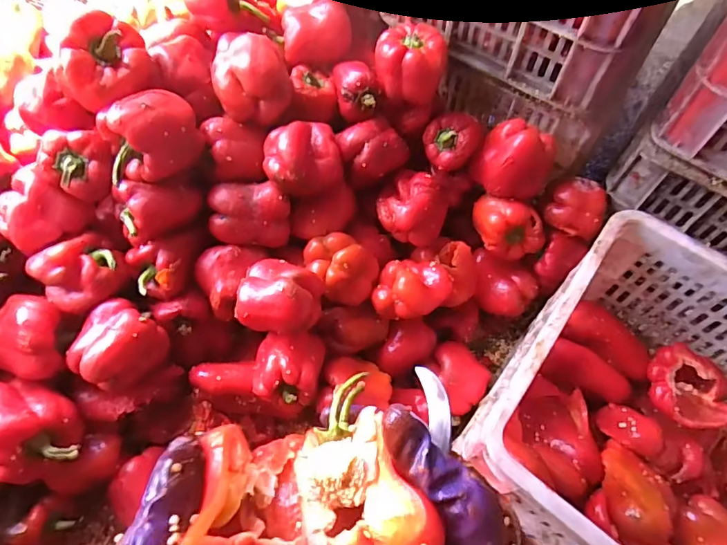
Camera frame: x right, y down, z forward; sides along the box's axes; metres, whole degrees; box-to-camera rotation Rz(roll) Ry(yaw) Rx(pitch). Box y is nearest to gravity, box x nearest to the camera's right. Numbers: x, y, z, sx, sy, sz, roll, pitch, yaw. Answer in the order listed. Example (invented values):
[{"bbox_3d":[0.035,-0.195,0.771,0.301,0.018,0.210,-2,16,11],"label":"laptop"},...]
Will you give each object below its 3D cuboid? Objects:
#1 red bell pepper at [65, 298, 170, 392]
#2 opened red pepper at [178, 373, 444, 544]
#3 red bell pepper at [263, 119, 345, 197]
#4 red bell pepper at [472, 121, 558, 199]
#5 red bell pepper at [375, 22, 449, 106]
[{"bbox_3d":[-0.305,0.092,0.608,0.086,0.071,0.096,33,66,14],"label":"red bell pepper"},{"bbox_3d":[-0.034,0.129,0.275,0.121,0.064,0.107,-19,64,-12],"label":"opened red pepper"},{"bbox_3d":[-0.077,-0.146,0.638,0.101,0.071,0.083,-15,64,-10],"label":"red bell pepper"},{"bbox_3d":[0.210,-0.159,0.684,0.103,0.081,0.086,25,64,11],"label":"red bell pepper"},{"bbox_3d":[0.063,-0.277,0.666,0.089,0.081,0.094,1,62,-2],"label":"red bell pepper"}]

